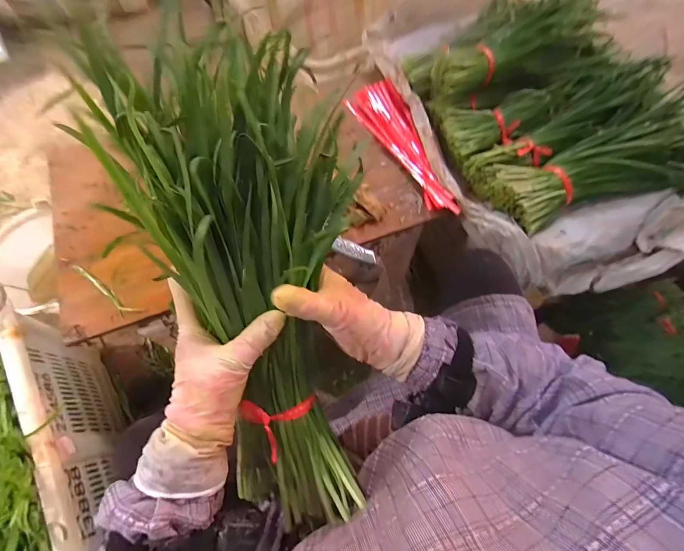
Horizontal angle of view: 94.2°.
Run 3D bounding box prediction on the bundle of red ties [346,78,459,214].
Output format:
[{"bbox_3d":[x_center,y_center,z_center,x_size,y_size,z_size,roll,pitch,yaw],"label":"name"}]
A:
[{"bbox_3d":[0.122,-0.256,0.627,0.097,0.019,0.341,-28,71,7],"label":"bundle of red ties"}]

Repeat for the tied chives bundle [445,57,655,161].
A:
[{"bbox_3d":[0.380,-0.331,0.617,0.370,0.065,0.113,-24,69,4],"label":"tied chives bundle"}]

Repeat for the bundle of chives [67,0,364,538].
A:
[{"bbox_3d":[-0.062,0.009,0.289,0.177,0.116,0.437,-11,97,-6],"label":"bundle of chives"}]

